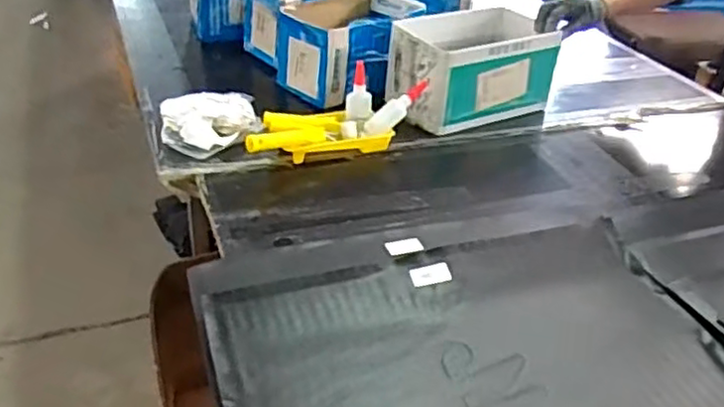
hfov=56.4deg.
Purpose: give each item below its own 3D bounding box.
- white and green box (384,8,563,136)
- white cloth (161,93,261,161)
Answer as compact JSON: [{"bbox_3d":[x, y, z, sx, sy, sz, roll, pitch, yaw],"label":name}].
[{"bbox_3d":[0.211,-0.258,1.300,0.302,0.164,0.176,-19,40,-30],"label":"white and green box"},{"bbox_3d":[-0.258,-0.141,1.155,0.162,0.046,0.153,-4,35,-12],"label":"white cloth"}]

